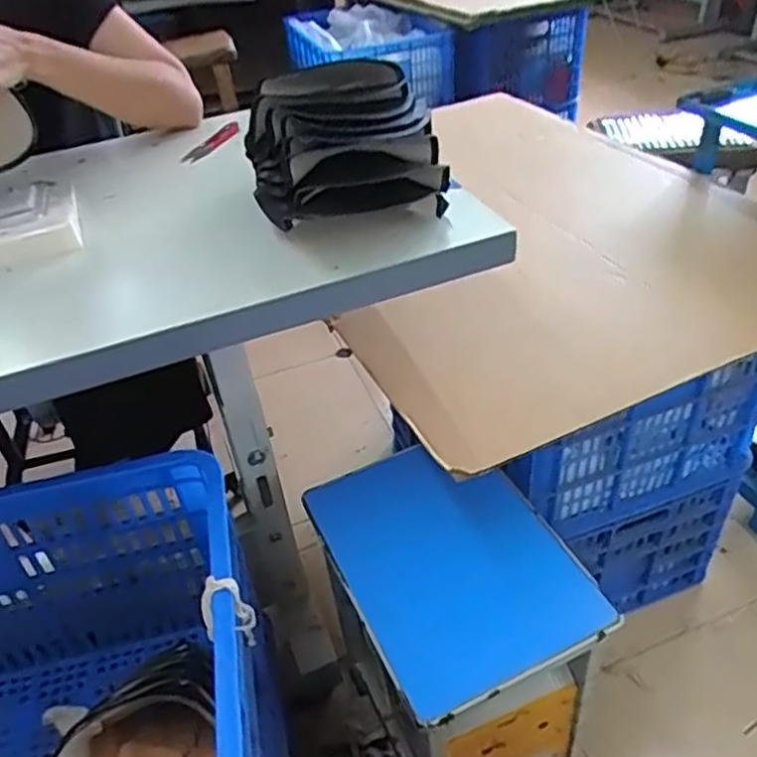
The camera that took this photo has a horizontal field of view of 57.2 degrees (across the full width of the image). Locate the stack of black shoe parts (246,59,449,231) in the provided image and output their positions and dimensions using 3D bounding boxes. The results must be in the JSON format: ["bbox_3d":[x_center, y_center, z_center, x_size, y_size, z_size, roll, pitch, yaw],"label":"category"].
[{"bbox_3d":[-0.035,-0.236,0.702,0.189,0.112,0.132,-13,39,-8],"label":"stack of black shoe parts"}]

